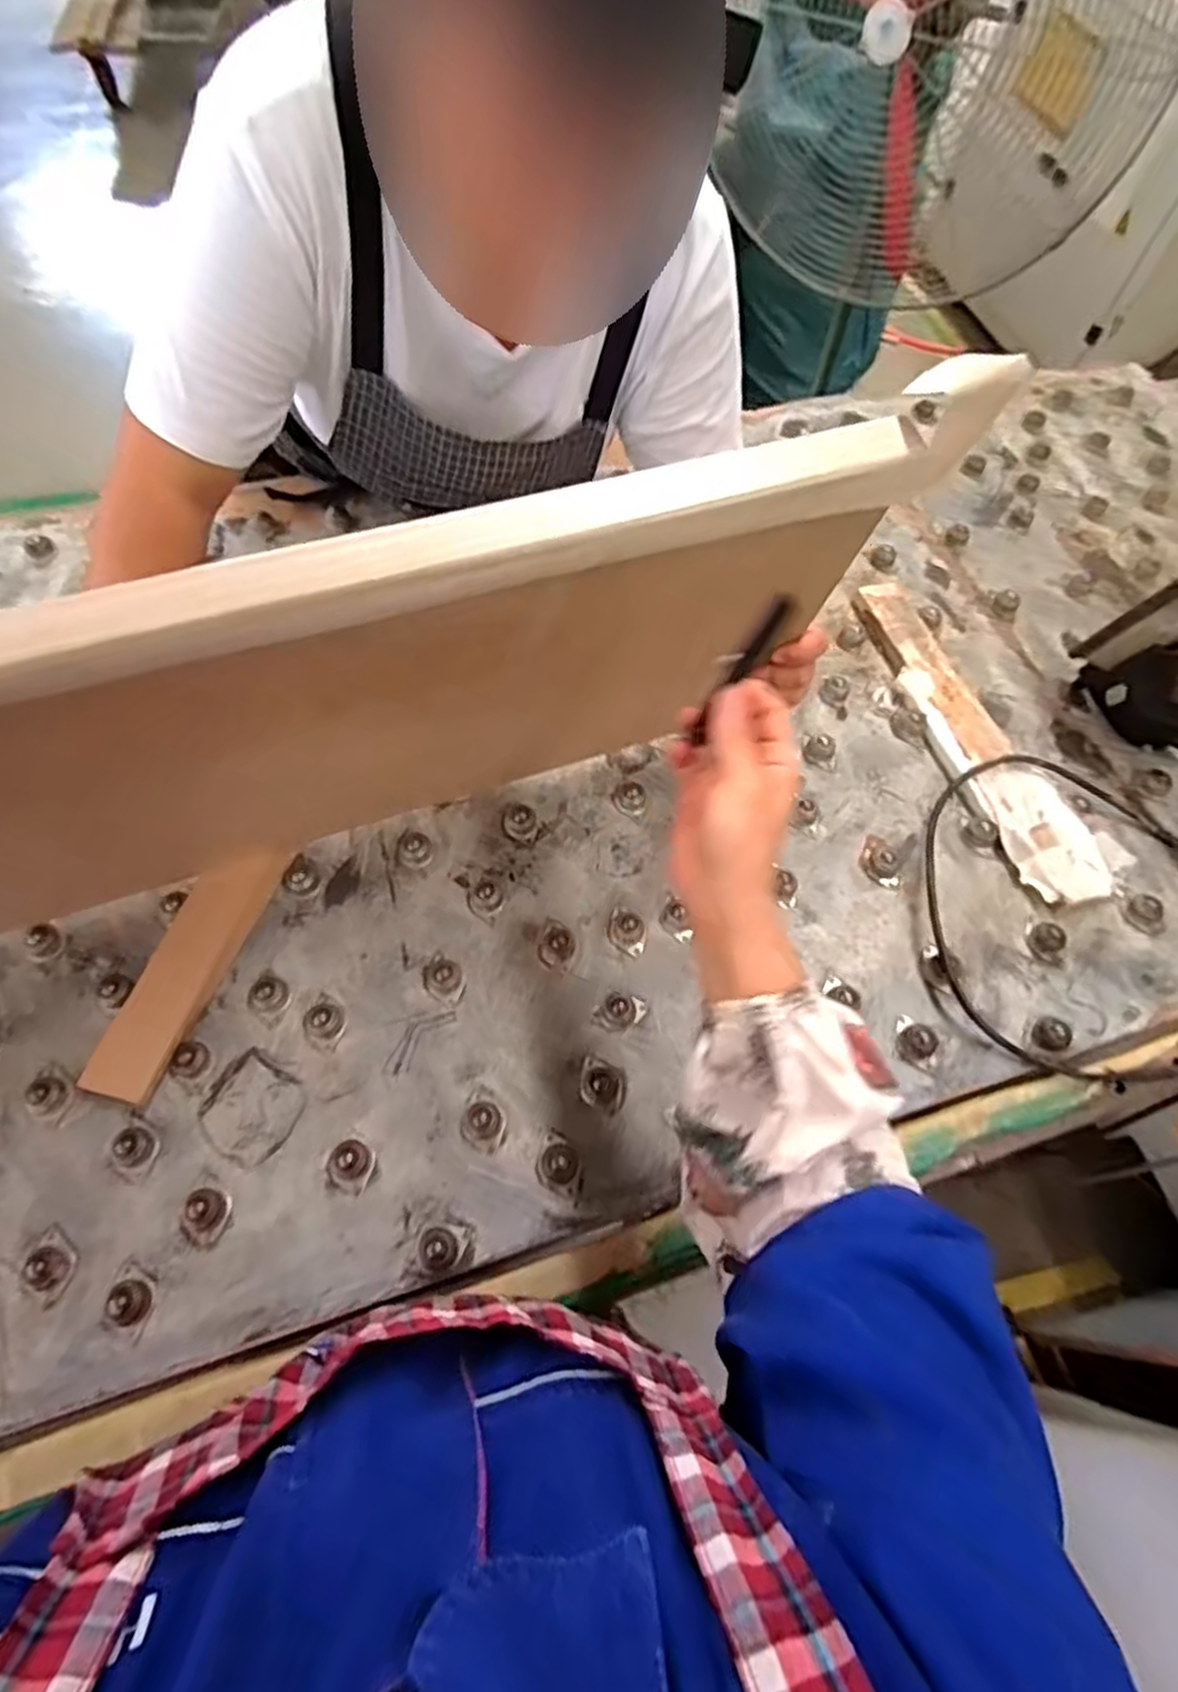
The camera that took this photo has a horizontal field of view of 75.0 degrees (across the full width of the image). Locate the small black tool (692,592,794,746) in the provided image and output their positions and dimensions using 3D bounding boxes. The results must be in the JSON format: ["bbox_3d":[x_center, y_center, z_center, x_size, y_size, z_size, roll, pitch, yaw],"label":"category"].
[{"bbox_3d":[0.078,-0.092,0.401,0.010,0.090,0.007,-17,59,-45],"label":"small black tool"}]

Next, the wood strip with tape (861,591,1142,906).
[{"bbox_3d":[0.374,-0.118,0.765,0.102,0.027,0.390,-21,64,-13],"label":"wood strip with tape"}]

